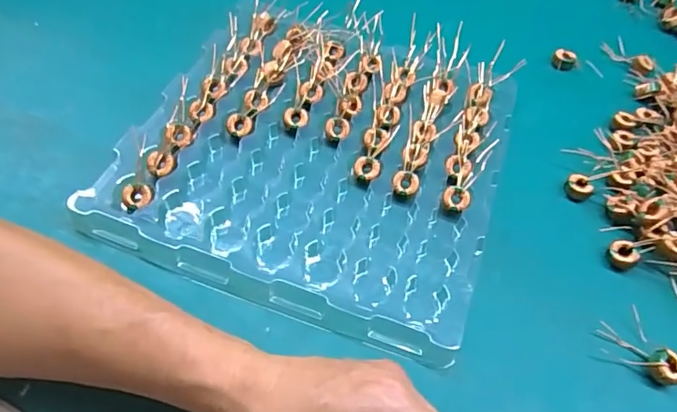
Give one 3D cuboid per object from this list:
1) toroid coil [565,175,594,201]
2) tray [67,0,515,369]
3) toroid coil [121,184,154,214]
[{"bbox_3d":[0.202,-0.016,0.426,0.022,0.010,0.018,38,61,17],"label":"toroid coil"},{"bbox_3d":[-0.013,-0.051,0.412,0.283,0.029,0.272,21,57,7],"label":"tray"},{"bbox_3d":[-0.147,-0.006,0.371,0.023,0.008,0.021,-28,64,-22],"label":"toroid coil"}]

